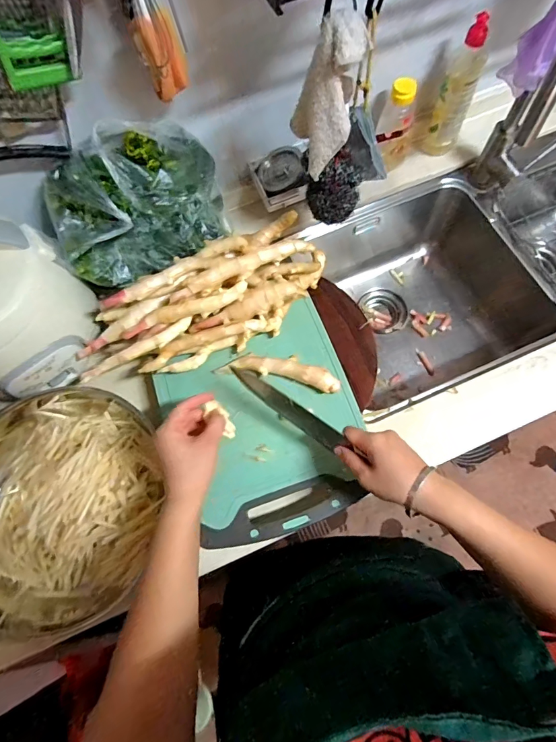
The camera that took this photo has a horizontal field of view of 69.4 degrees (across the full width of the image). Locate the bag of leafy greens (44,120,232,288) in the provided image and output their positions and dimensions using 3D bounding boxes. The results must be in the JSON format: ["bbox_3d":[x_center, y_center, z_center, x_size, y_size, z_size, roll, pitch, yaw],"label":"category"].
[{"bbox_3d":[-0.206,-0.251,0.609,0.267,0.138,0.154,-33,71,-10],"label":"bag of leafy greens"}]

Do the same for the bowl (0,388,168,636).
[{"bbox_3d":[-0.313,0.180,0.574,0.289,0.090,0.327,-15,69,-3],"label":"bowl"}]

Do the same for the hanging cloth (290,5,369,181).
[{"bbox_3d":[0.060,-0.322,0.476,0.073,0.152,0.054,-10,69,-1],"label":"hanging cloth"}]

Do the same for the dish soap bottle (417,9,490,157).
[{"bbox_3d":[0.305,-0.484,0.701,0.071,0.208,0.048,17,71,9],"label":"dish soap bottle"}]

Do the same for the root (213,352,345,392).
[{"bbox_3d":[0.001,-0.001,0.589,0.179,0.027,0.039,12,70,8],"label":"root"}]

